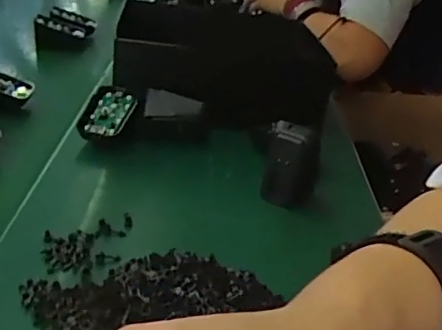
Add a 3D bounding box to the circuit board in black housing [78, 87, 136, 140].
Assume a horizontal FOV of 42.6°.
[{"bbox_3d":[-0.110,-0.047,0.555,0.045,0.018,0.068,10,47,4],"label":"circuit board in black housing"}]

